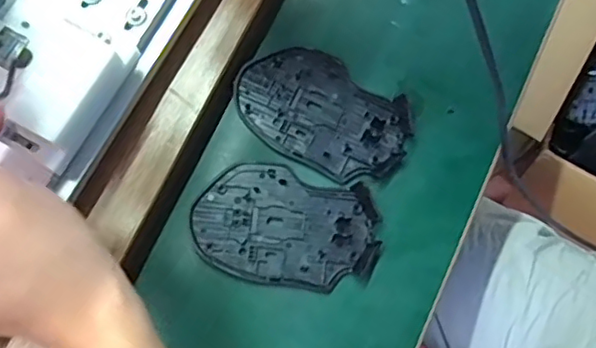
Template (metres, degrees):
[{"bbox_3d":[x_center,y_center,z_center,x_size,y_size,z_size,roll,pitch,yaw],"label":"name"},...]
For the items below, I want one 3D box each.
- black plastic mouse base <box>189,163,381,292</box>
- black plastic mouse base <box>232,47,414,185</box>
[{"bbox_3d":[-0.008,0.033,0.383,0.114,0.006,0.071,9,77,1],"label":"black plastic mouse base"},{"bbox_3d":[0.016,-0.041,0.400,0.114,0.005,0.073,31,78,6],"label":"black plastic mouse base"}]

